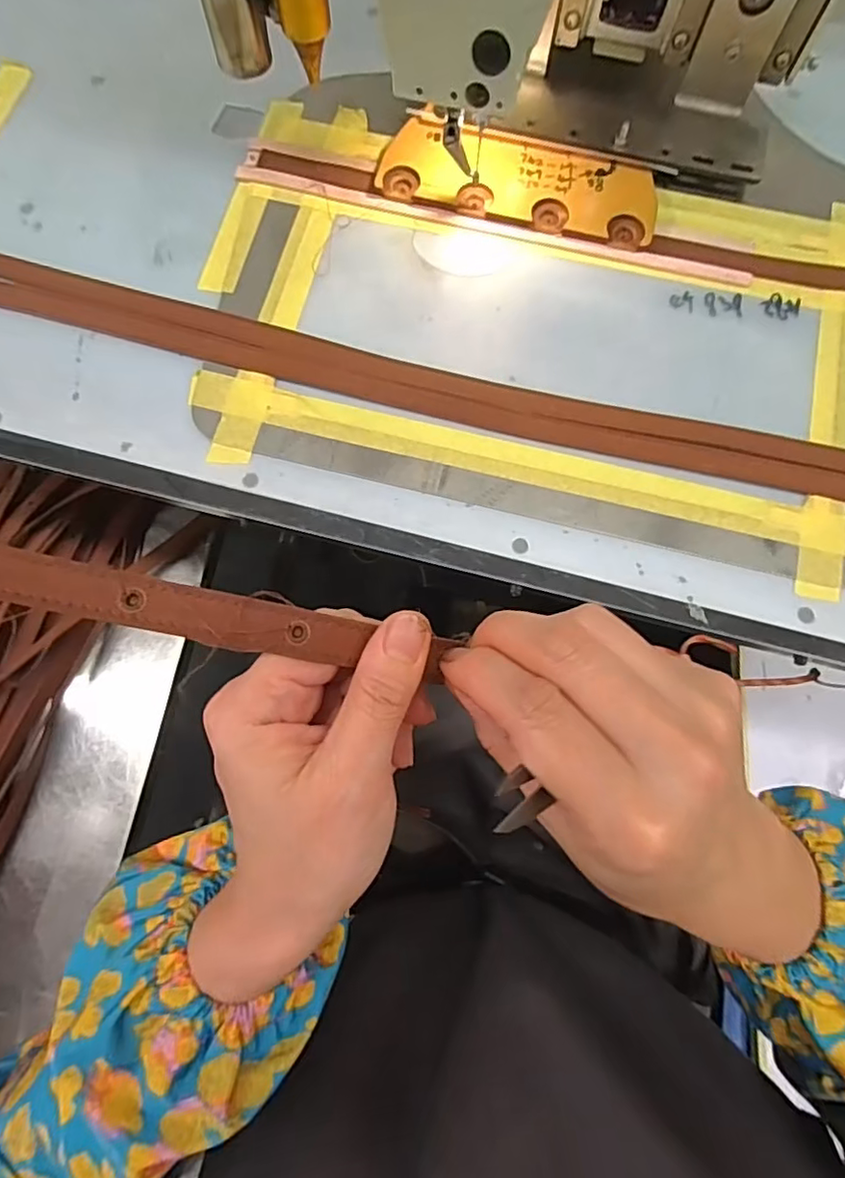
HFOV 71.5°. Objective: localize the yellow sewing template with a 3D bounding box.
[{"bbox_3d":[0.064,-0.271,0.388,0.180,0.013,0.061,14,75,3],"label":"yellow sewing template"}]

